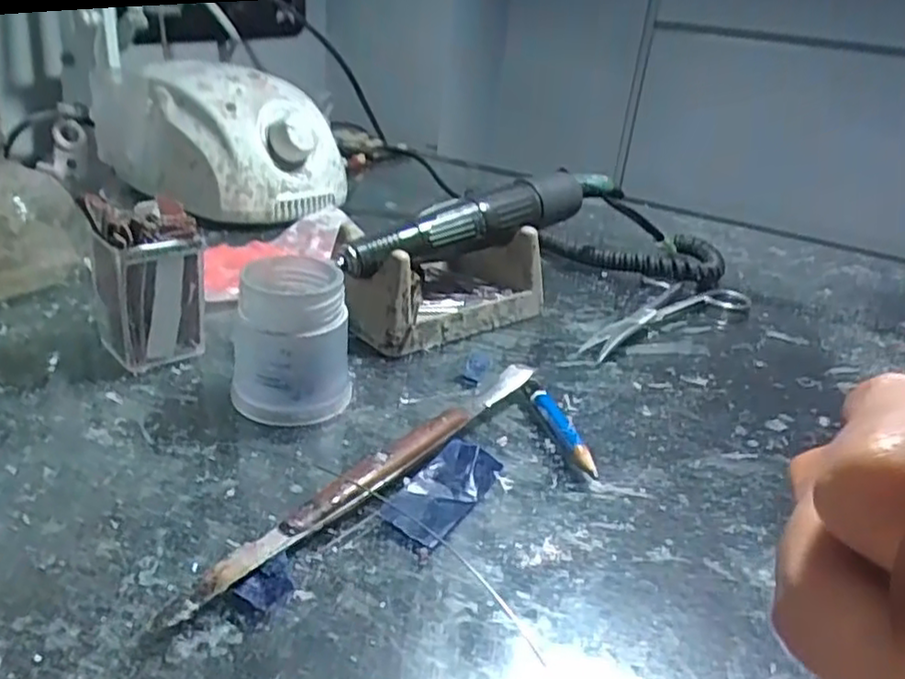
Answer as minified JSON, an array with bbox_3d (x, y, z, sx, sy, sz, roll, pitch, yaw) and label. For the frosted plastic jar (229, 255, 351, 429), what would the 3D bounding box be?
[{"bbox_3d":[-0.059,0.000,0.264,0.040,0.051,0.038,2,27,-12],"label":"frosted plastic jar"}]

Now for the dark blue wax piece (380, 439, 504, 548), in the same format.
[{"bbox_3d":[-0.002,0.048,0.232,0.022,0.007,0.045,21,29,24],"label":"dark blue wax piece"}]

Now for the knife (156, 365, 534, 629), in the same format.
[{"bbox_3d":[-0.020,0.042,0.235,0.013,0.011,0.164,24,31,29],"label":"knife"}]

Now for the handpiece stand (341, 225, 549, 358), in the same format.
[{"bbox_3d":[-0.004,-0.029,0.345,0.055,0.040,0.098,28,33,35],"label":"handpiece stand"}]

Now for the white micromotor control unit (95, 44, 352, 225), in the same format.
[{"bbox_3d":[-0.152,-0.126,0.450,0.139,0.080,0.082,15,28,15],"label":"white micromotor control unit"}]

